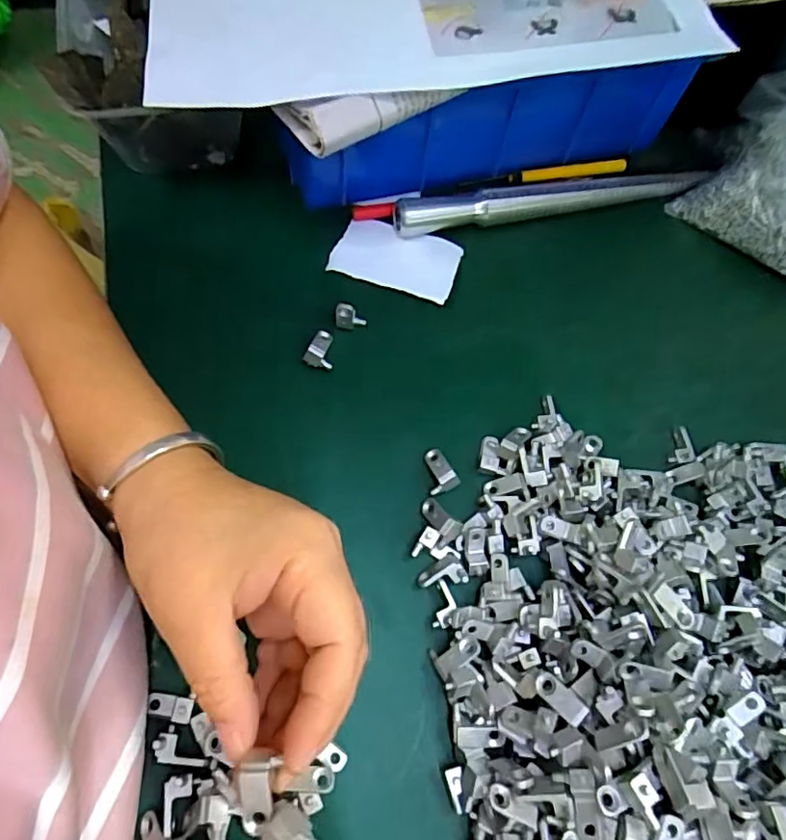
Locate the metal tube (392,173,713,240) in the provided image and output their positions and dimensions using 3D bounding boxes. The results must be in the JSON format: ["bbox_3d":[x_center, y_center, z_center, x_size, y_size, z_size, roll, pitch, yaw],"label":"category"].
[{"bbox_3d":[0.107,-0.147,0.384,0.214,0.024,0.018,-10,66,-10],"label":"metal tube"}]

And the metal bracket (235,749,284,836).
[{"bbox_3d":[-0.045,0.122,0.186,0.012,0.005,0.023,3,84,-1],"label":"metal bracket"}]

